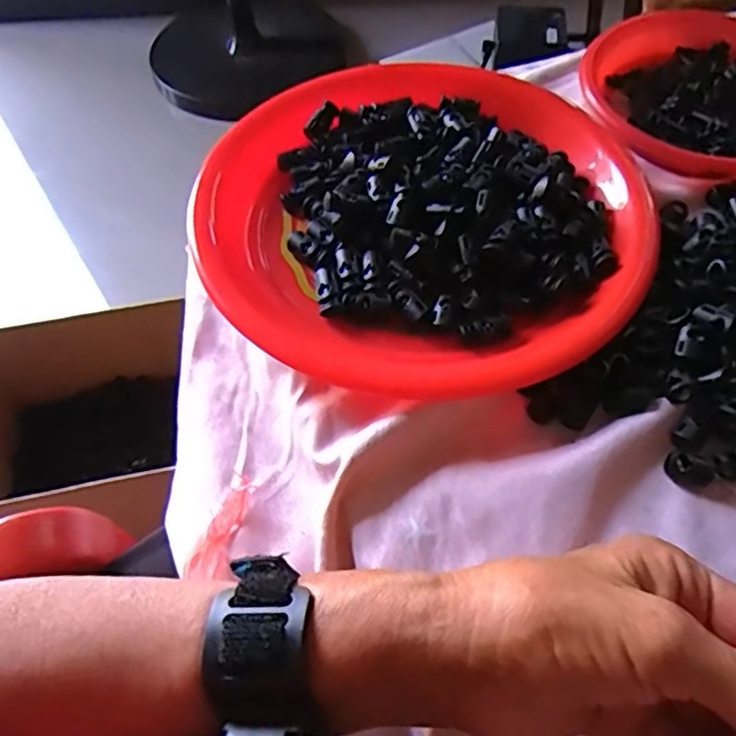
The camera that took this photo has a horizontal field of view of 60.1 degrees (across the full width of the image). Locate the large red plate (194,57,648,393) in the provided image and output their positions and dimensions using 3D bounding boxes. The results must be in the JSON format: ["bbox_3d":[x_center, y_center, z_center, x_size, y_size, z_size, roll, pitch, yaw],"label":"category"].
[{"bbox_3d":[0.029,-0.096,0.373,0.245,0.025,0.251,-1,59,2],"label":"large red plate"}]

